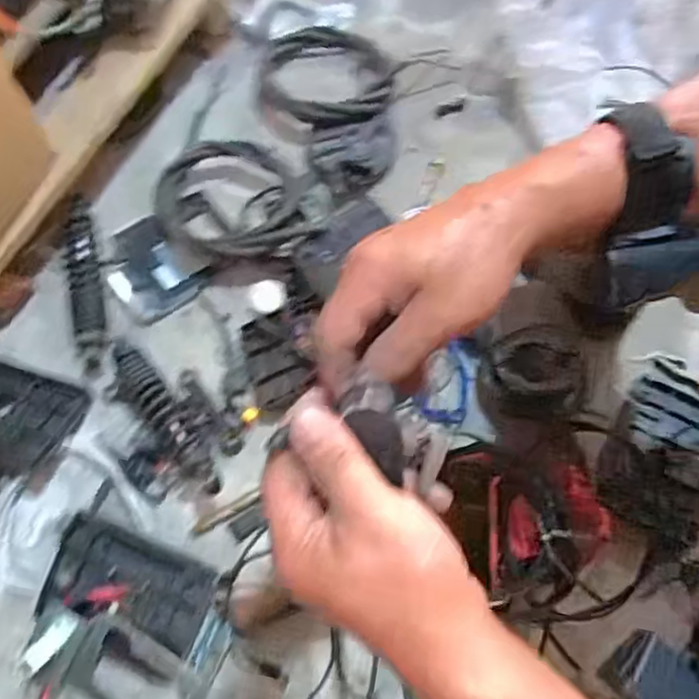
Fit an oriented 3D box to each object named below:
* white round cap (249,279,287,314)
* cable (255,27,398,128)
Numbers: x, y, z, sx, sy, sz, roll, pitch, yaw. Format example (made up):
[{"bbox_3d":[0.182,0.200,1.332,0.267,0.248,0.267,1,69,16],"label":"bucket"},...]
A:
[{"bbox_3d":[-0.108,-0.070,0.853,0.047,0.010,0.046,0,71,-1],"label":"white round cap"},{"bbox_3d":[-0.037,-0.398,0.935,0.193,0.054,0.186,0,71,-1],"label":"cable"}]

